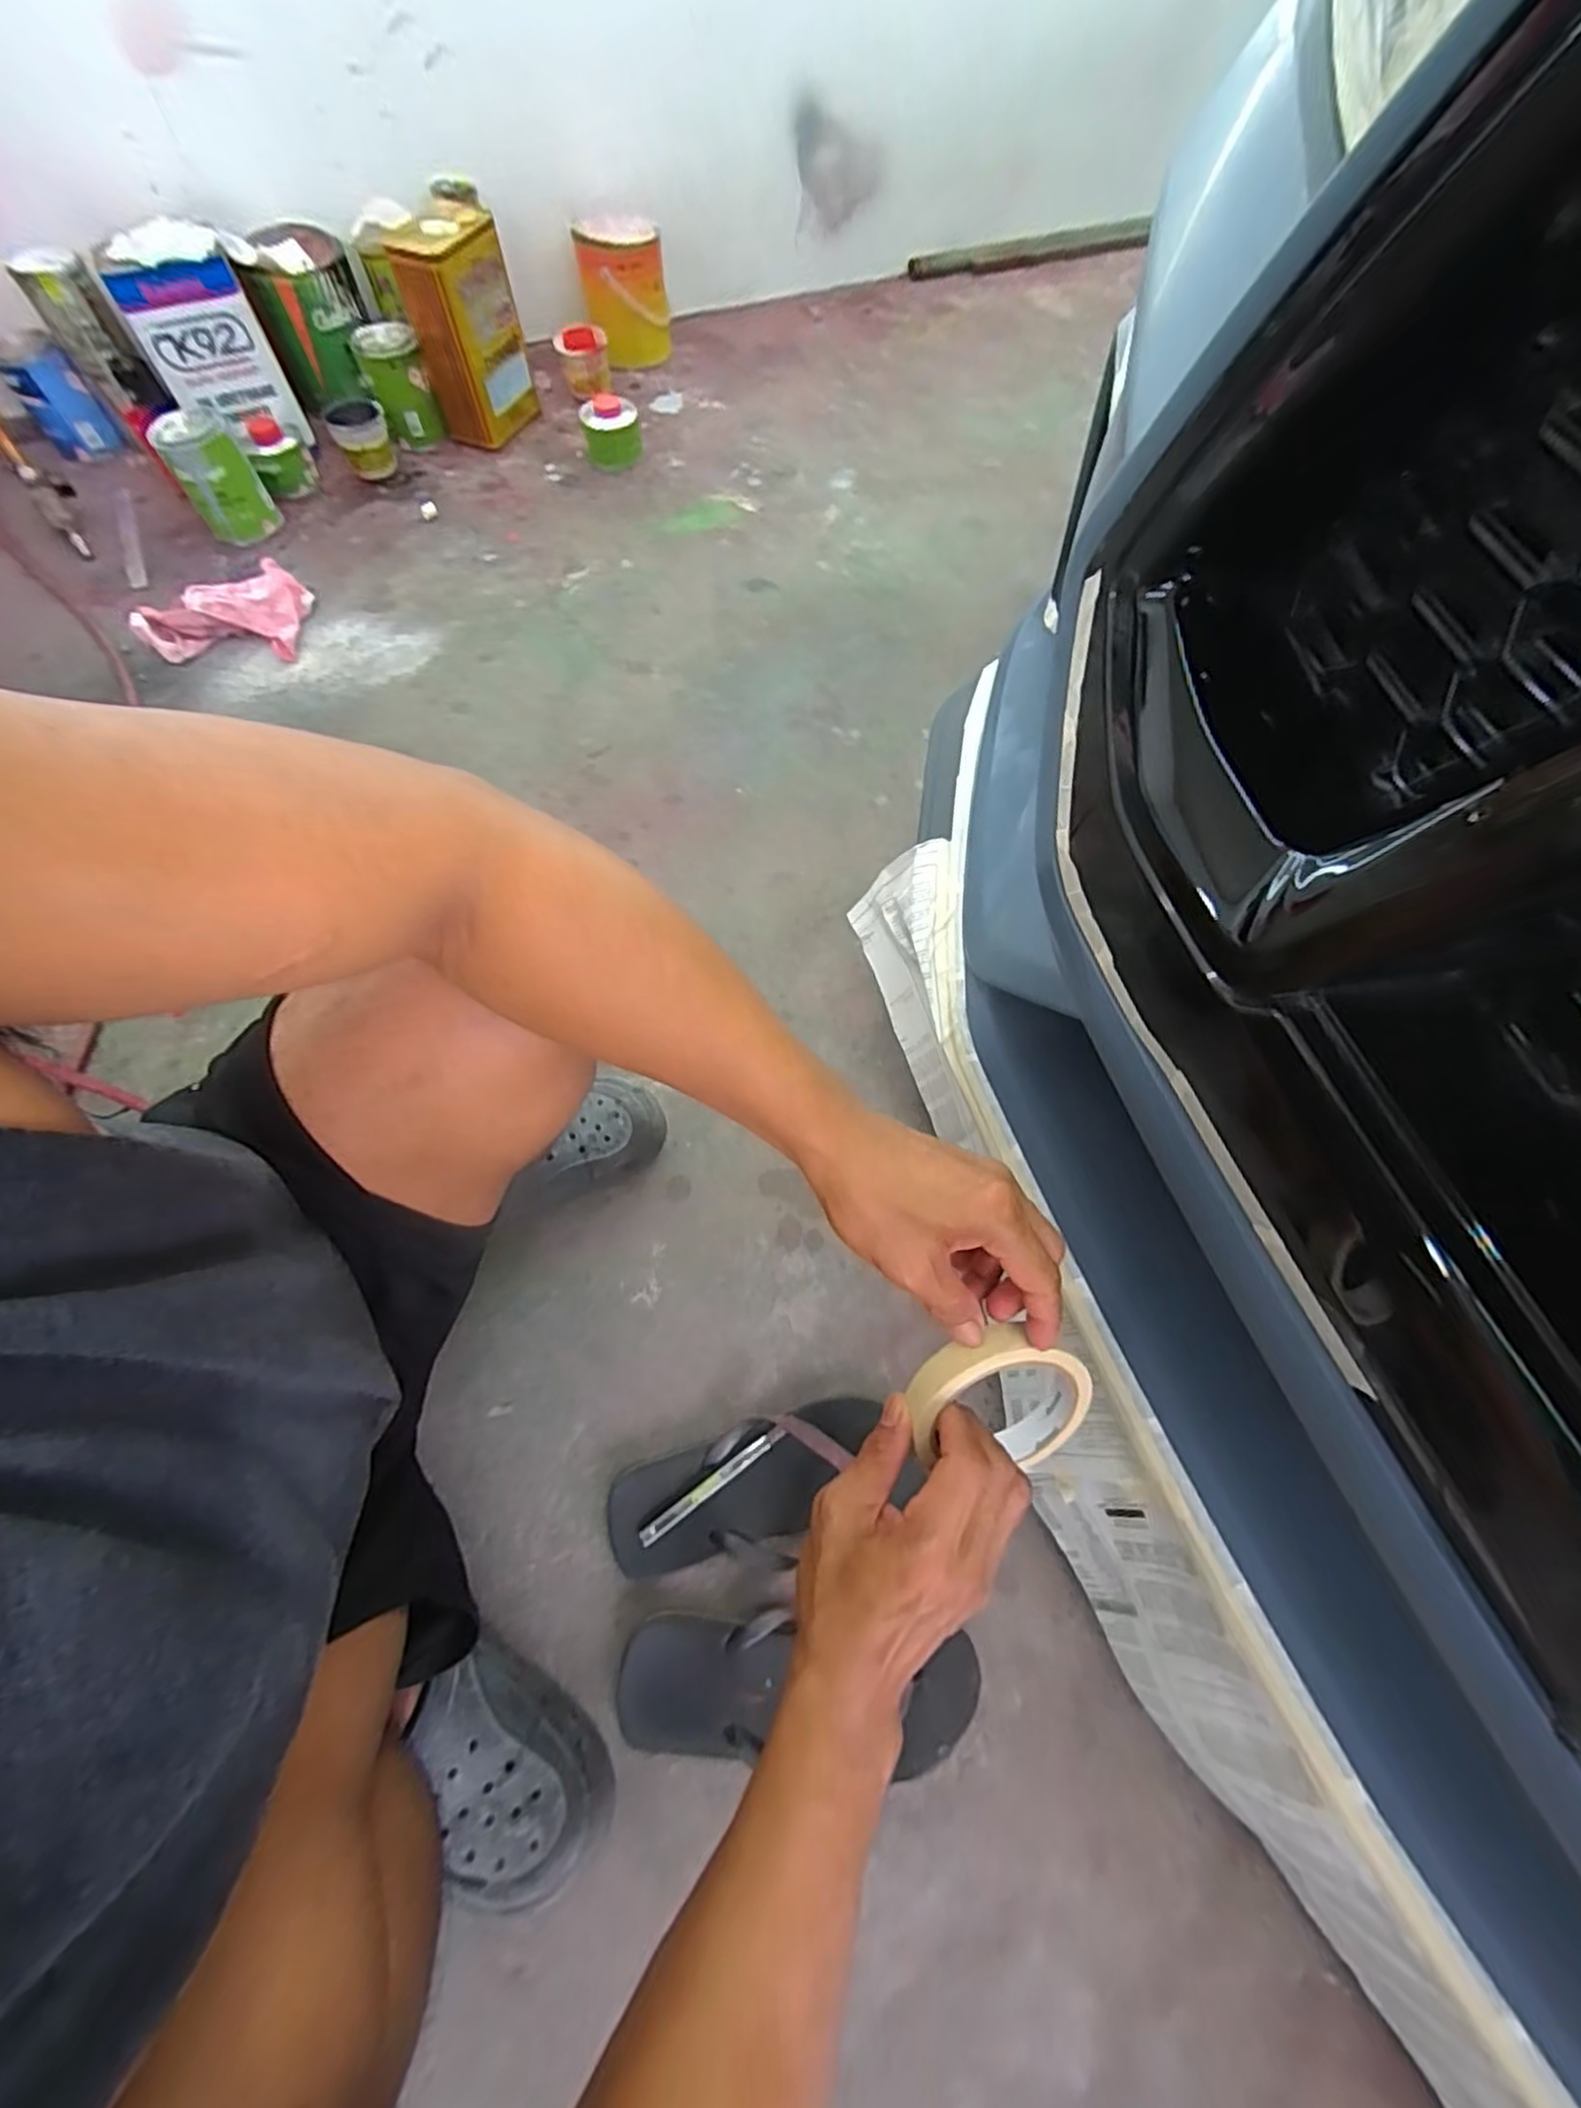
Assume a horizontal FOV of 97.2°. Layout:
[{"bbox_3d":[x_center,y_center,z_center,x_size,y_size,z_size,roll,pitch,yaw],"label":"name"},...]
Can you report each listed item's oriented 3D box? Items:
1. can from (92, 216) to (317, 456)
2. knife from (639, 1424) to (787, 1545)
[{"bbox_3d":[-0.901,-1.096,1.073,0.168,0.198,0.171,-29,69,-13],"label":"can"},{"bbox_3d":[-0.065,0.361,0.586,0.139,0.008,0.011,-32,70,-14],"label":"knife"}]

